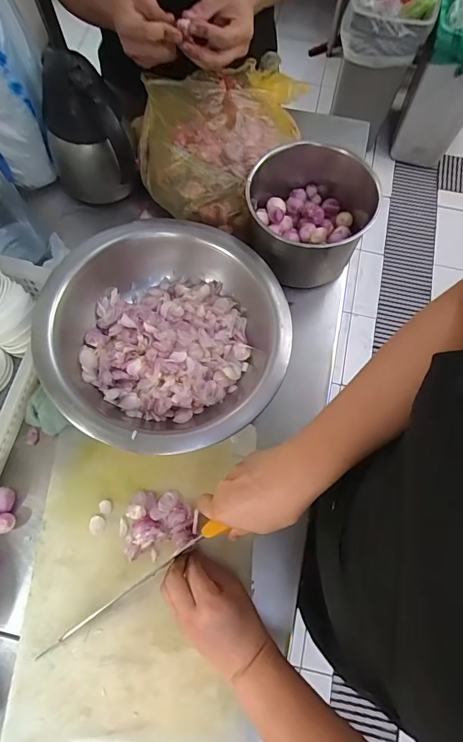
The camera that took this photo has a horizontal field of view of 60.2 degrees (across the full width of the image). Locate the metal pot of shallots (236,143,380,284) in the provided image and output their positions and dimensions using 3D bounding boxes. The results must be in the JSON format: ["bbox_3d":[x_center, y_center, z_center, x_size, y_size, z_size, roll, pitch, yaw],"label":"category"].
[{"bbox_3d":[0.107,-0.228,0.575,0.168,0.103,0.180,0,71,-1],"label":"metal pot of shallots"}]

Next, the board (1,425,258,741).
[{"bbox_3d":[-0.108,0.259,0.470,0.259,0.011,0.364,4,71,0],"label":"board"}]

